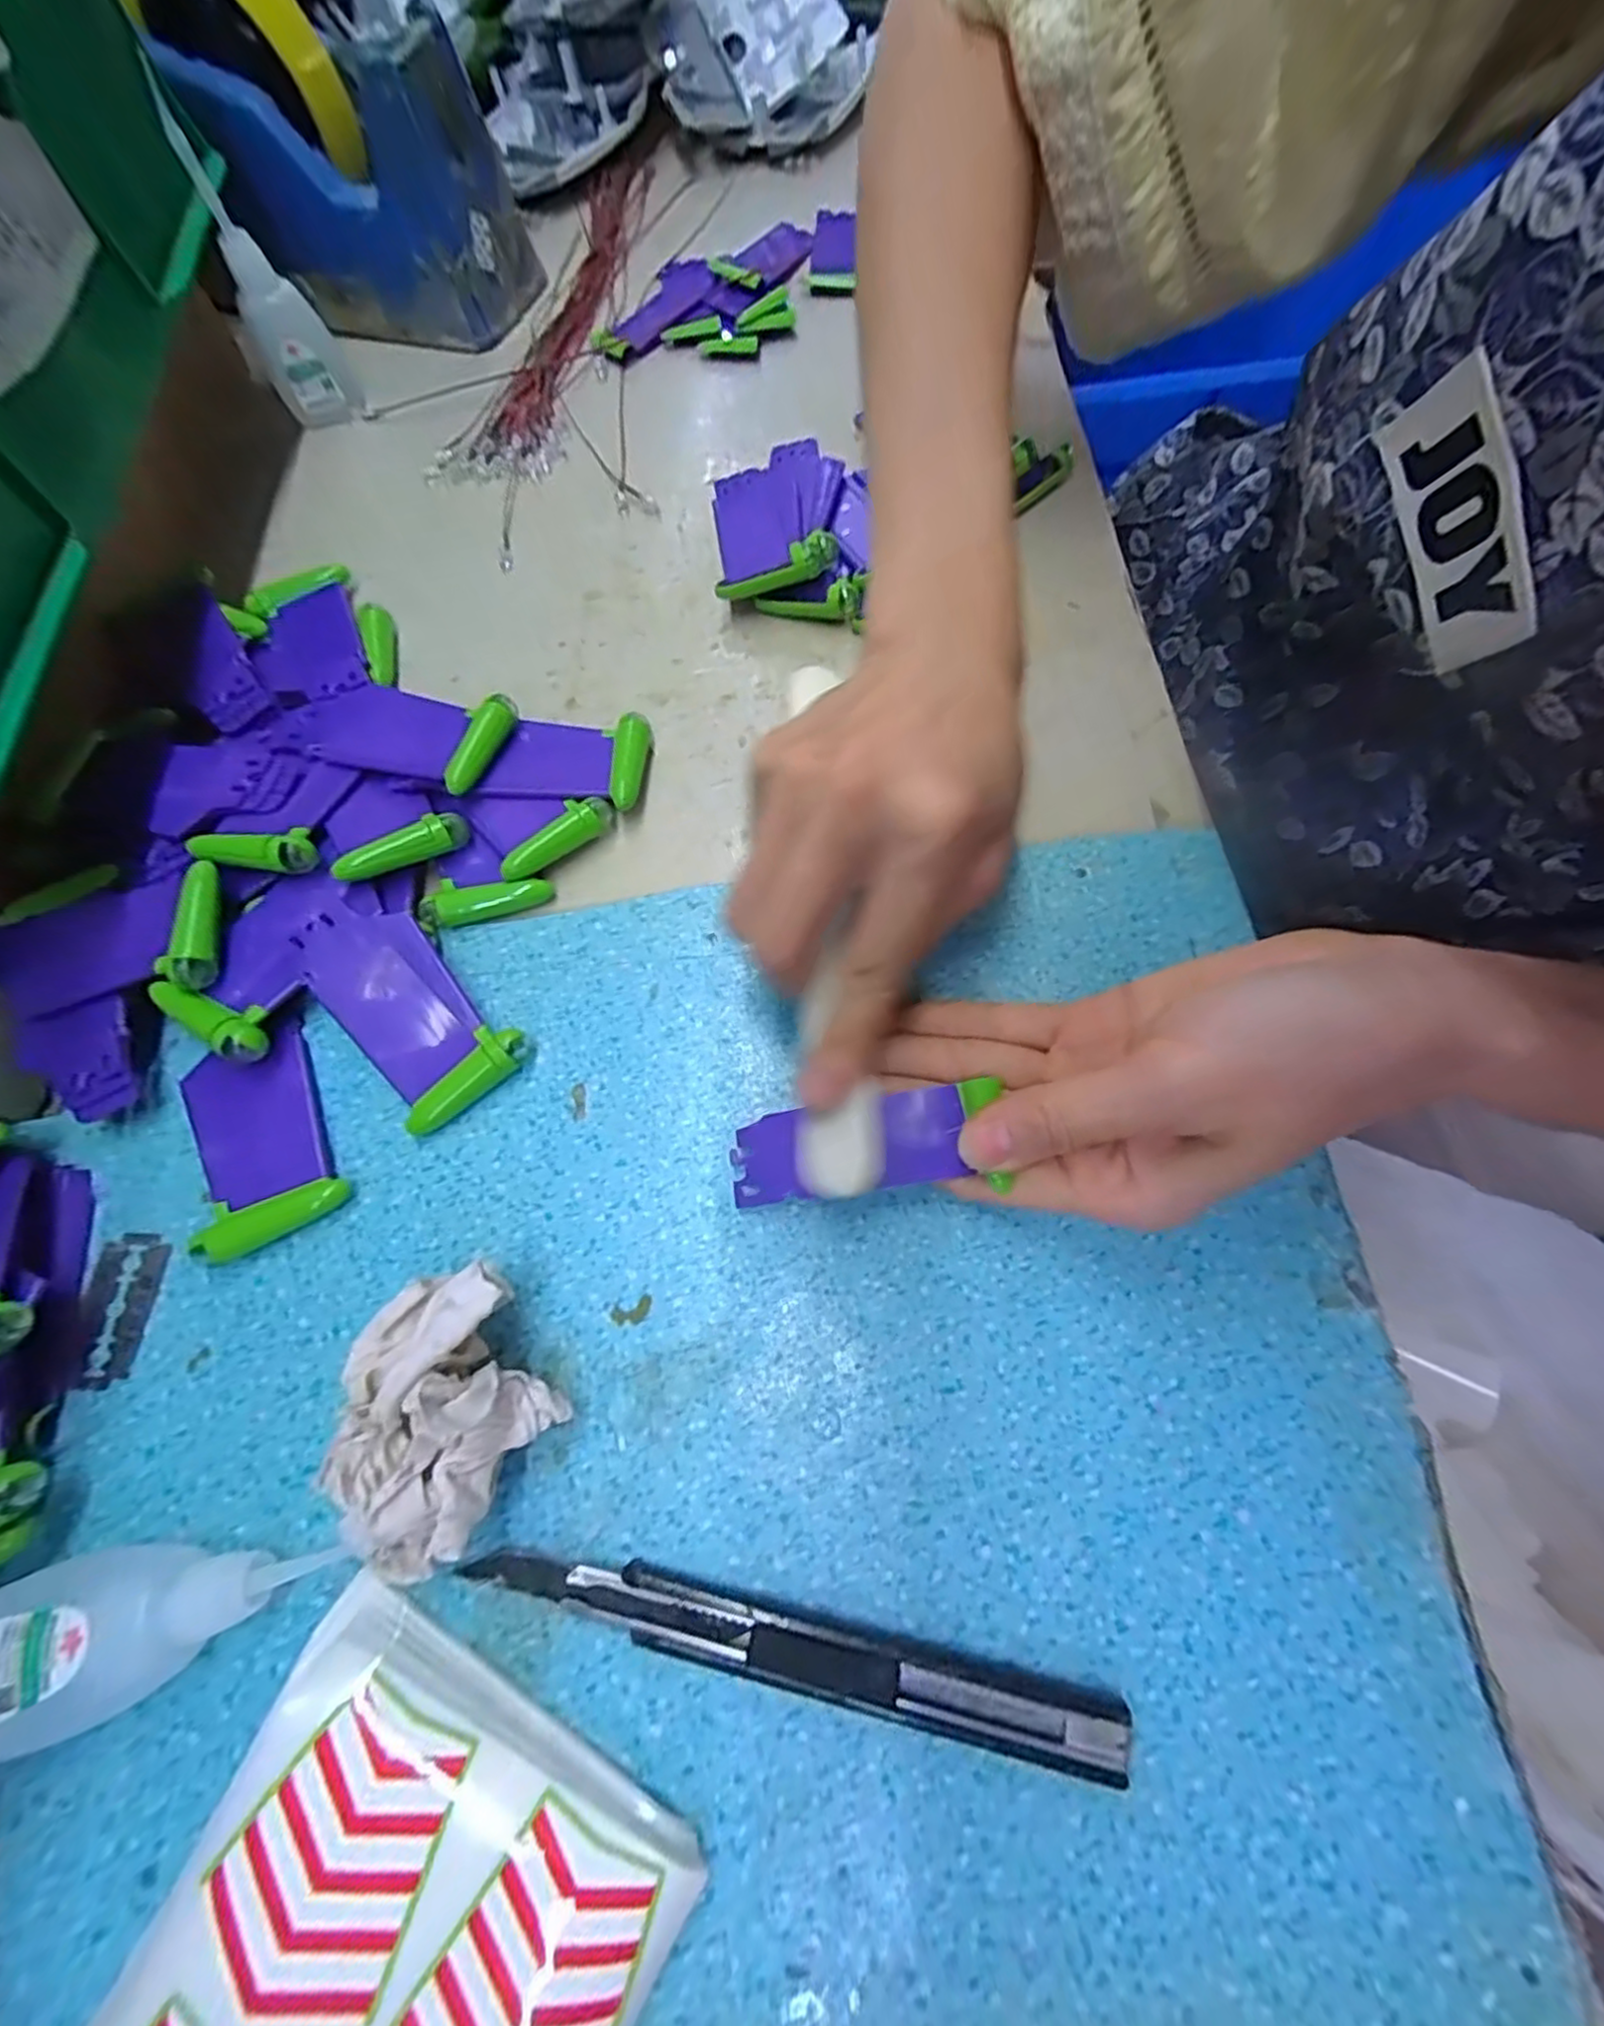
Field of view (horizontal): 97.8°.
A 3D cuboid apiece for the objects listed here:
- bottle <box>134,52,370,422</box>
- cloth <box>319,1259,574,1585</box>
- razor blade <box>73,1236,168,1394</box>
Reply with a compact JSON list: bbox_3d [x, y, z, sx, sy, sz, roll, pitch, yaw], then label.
[{"bbox_3d":[-0.243,-0.329,0.311,0.035,0.098,0.029,-27,71,-8],"label":"bottle"},{"bbox_3d":[-0.090,0.098,0.179,0.051,0.044,0.059,34,74,13],"label":"cloth"},{"bbox_3d":[-0.204,0.087,0.207,0.021,0.004,0.042,3,70,2],"label":"razor blade"}]

